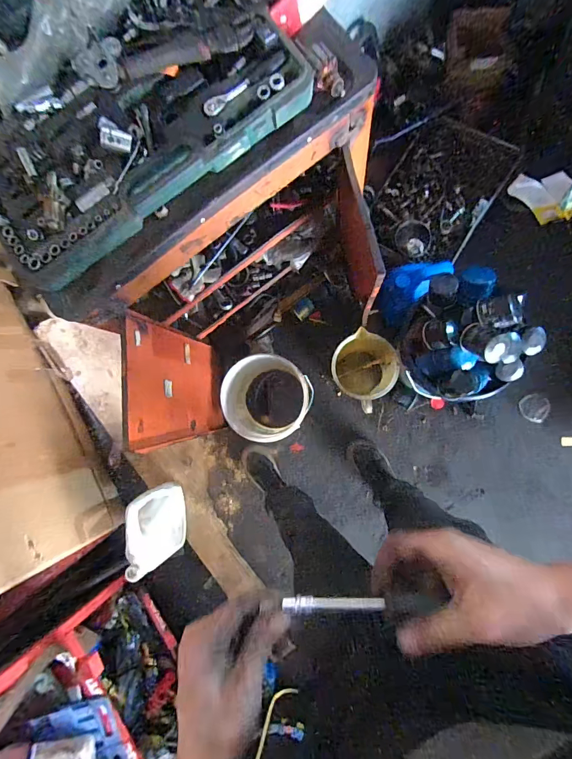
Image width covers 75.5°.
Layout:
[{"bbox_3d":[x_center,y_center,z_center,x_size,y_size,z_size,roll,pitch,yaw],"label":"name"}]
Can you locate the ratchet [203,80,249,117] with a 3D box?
[{"bbox_3d":[-0.090,-0.430,0.562,0.077,0.012,0.020,-31,82,4],"label":"ratchet"}]

